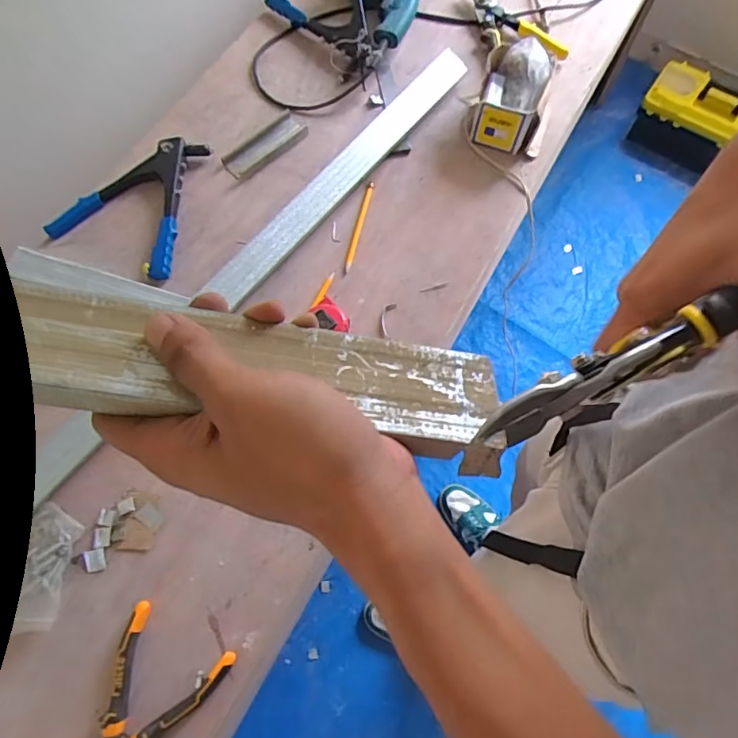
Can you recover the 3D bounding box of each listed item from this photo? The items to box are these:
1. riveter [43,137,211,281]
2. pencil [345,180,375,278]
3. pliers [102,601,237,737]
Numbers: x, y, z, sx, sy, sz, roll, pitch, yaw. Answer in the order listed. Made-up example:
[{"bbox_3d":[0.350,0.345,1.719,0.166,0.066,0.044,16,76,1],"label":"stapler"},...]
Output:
[{"bbox_3d":[-0.344,-0.269,0.817,0.194,0.026,0.238,24,71,9],"label":"riveter"},{"bbox_3d":[-0.015,-0.220,0.802,0.013,0.008,0.171,12,69,4],"label":"pencil"},{"bbox_3d":[-0.251,0.372,0.569,0.124,0.021,0.181,27,71,10],"label":"pliers"}]

